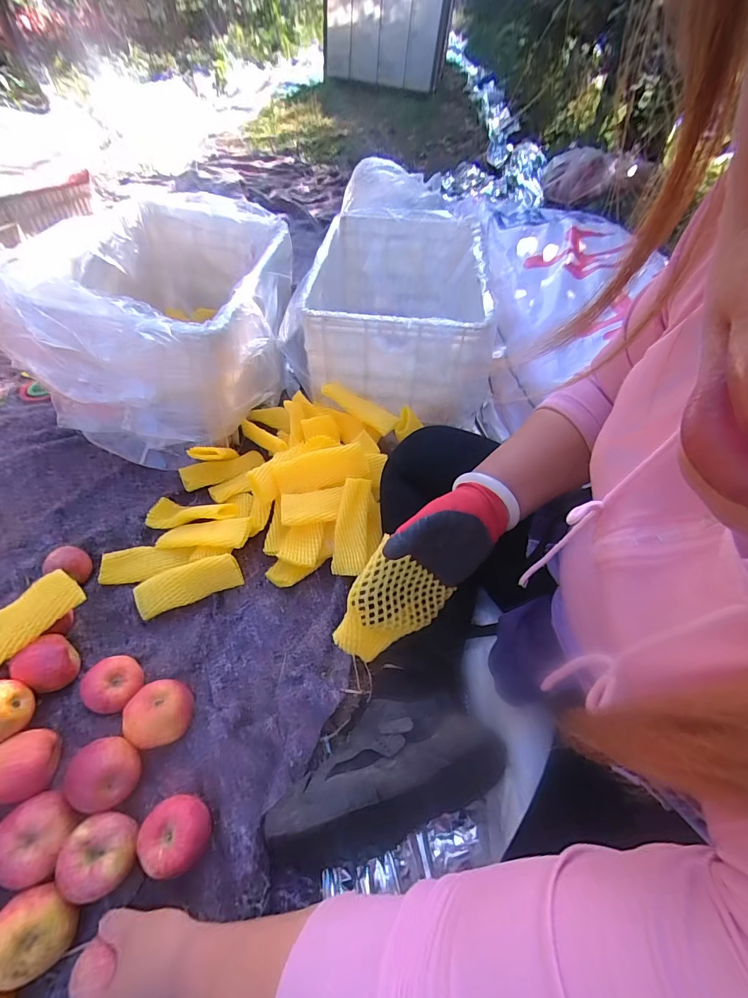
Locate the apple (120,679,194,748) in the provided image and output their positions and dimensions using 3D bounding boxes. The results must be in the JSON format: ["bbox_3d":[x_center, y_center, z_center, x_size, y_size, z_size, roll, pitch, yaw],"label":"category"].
[{"bbox_3d":[-0.270,0.275,0.517,0.069,0.062,0.075,3,51,-4],"label":"apple"}]

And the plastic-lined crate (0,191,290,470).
[{"bbox_3d":[-0.383,-0.365,0.807,0.397,0.261,0.580,2,51,-4],"label":"plastic-lined crate"}]

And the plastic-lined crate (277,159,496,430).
[{"bbox_3d":[0.035,-0.448,0.937,0.406,0.230,0.569,4,52,-3],"label":"plastic-lined crate"}]

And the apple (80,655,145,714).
[{"bbox_3d":[-0.340,0.245,0.533,0.066,0.054,0.066,3,52,-4],"label":"apple"}]

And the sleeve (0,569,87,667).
[{"bbox_3d":[-0.456,0.161,0.518,0.150,0.030,0.049,-43,66,-14],"label":"sleeve"}]

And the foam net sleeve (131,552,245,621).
[{"bbox_3d":[-0.279,0.127,0.610,0.154,0.059,0.049,-15,56,-17],"label":"foam net sleeve"}]

